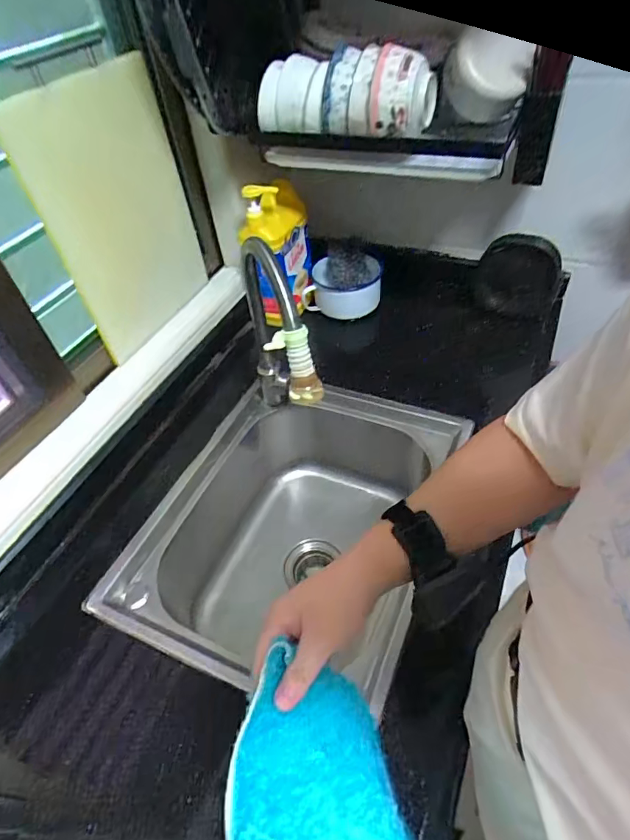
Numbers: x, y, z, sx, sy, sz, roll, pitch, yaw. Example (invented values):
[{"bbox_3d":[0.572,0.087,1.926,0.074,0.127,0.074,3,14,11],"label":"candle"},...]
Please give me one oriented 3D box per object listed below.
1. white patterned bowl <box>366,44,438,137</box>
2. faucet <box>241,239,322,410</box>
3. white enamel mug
[{"bbox_3d":[0.122,-0.462,0.677,0.095,0.098,0.082,5,48,11],"label":"white patterned bowl"},{"bbox_3d":[-0.049,-0.091,0.721,0.057,0.343,0.218,-16,48,-8],"label":"faucet"},{"bbox_3d":[0.063,-0.302,1.080,0.164,0.098,0.119,1,47,8],"label":"white enamel mug"}]

